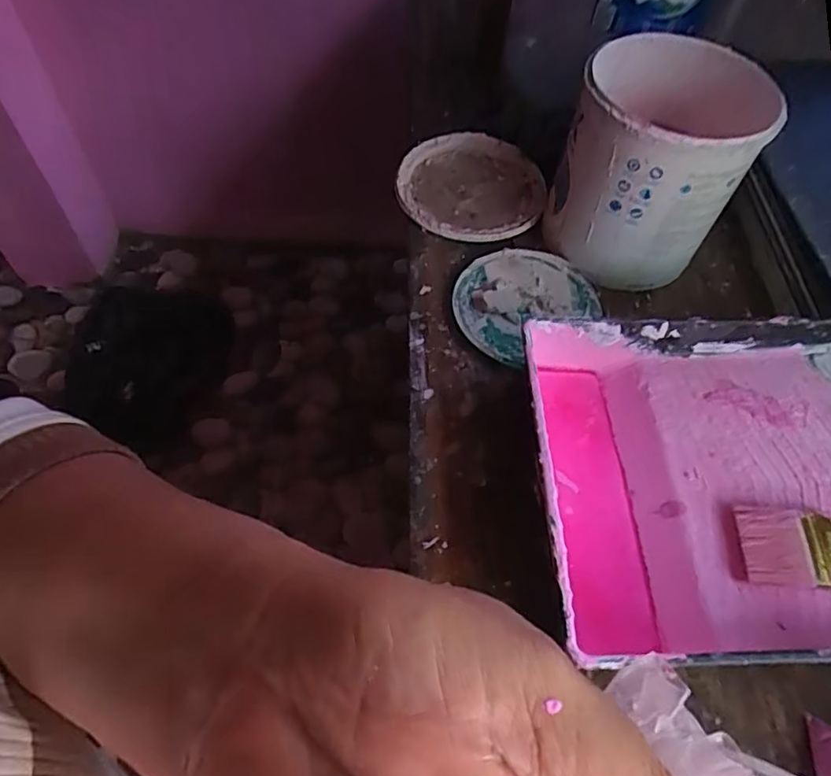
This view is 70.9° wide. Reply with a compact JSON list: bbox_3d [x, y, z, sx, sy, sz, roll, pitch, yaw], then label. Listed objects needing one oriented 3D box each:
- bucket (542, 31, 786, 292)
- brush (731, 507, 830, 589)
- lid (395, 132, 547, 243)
[{"bbox_3d":[0.242,-0.233,0.602,0.173,0.167,0.190,24,61,11],"label":"bucket"},{"bbox_3d":[0.328,0.119,0.422,0.174,0.023,0.056,7,59,1],"label":"brush"},{"bbox_3d":[0.068,-0.246,0.700,0.171,0.012,0.171,1,59,-2],"label":"lid"}]

